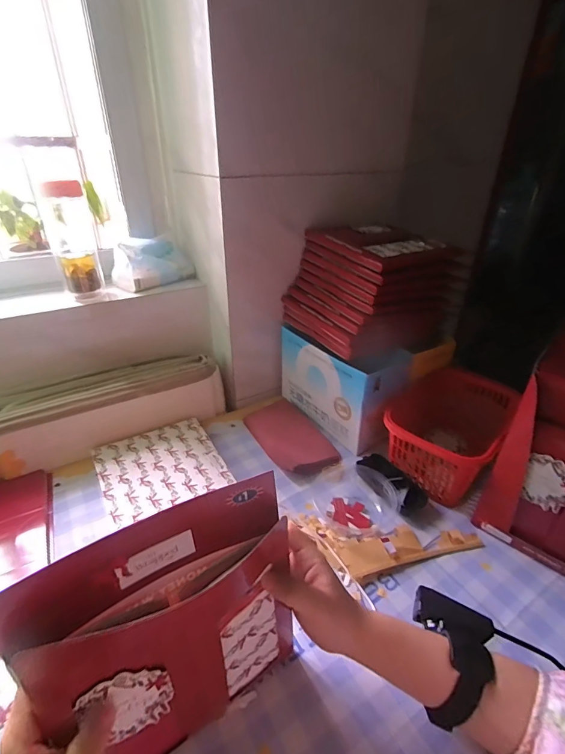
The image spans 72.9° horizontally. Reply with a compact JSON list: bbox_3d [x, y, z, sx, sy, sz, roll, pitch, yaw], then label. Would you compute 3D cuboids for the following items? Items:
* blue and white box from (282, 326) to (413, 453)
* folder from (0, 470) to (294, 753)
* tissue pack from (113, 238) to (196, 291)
[{"bbox_3d":[0.109,0.004,0.713,0.121,0.156,0.247,-22,38,-32],"label":"blue and white box"},{"bbox_3d":[-0.077,0.201,0.301,0.190,0.215,0.047,-22,18,-27],"label":"folder"},{"bbox_3d":[-0.247,-0.222,0.732,0.081,0.075,0.133,26,39,35],"label":"tissue pack"}]

